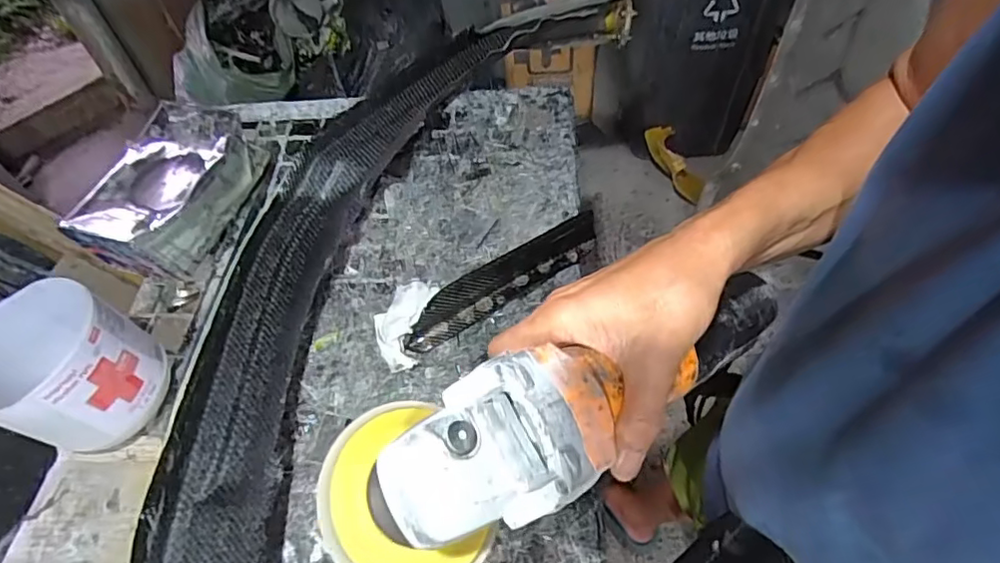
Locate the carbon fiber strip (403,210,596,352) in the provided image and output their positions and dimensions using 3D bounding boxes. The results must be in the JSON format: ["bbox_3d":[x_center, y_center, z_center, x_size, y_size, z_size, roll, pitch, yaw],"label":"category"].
[{"bbox_3d":[0.005,-0.005,0.722,0.280,0.058,0.019,-30,23,-13],"label":"carbon fiber strip"}]

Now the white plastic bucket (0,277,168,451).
[{"bbox_3d":[-0.468,0.099,0.628,0.143,0.123,0.146,-3,53,4],"label":"white plastic bucket"}]

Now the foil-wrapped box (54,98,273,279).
[{"bbox_3d":[-0.460,-0.131,0.795,0.177,0.096,0.228,15,56,16],"label":"foil-wrapped box"}]

